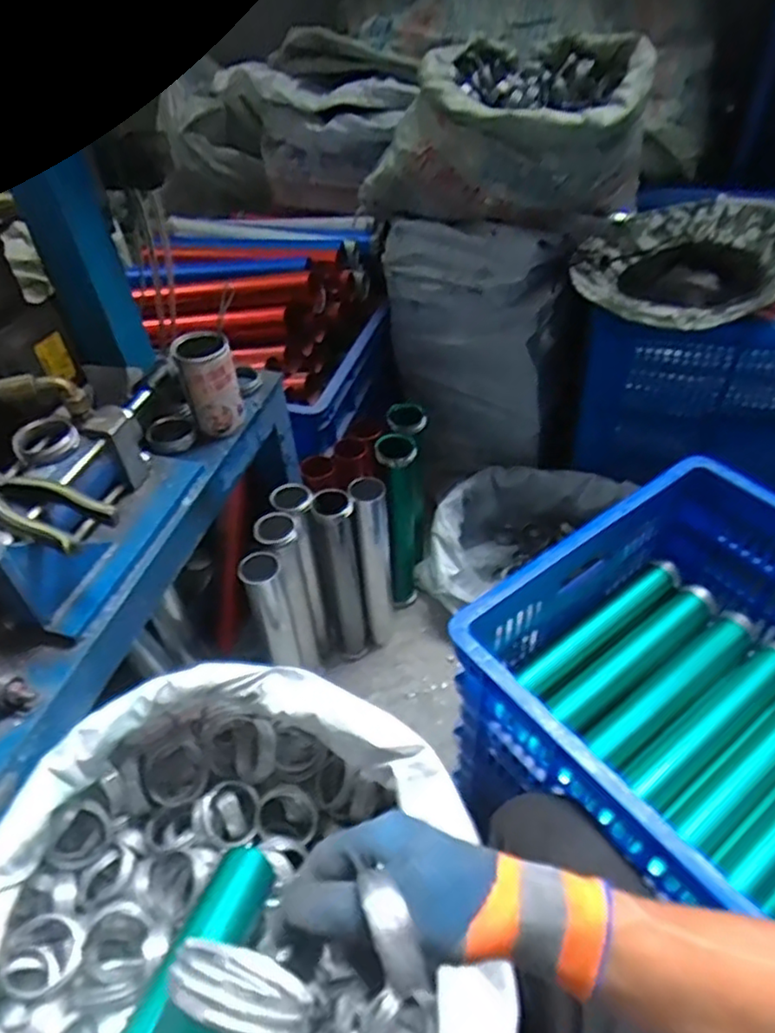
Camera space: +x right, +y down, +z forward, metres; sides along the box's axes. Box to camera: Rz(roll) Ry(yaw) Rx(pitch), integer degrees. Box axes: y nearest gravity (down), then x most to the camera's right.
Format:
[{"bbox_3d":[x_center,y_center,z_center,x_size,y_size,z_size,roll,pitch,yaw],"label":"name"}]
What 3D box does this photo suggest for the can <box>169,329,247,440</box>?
[{"bbox_3d":[-0.211,-0.155,0.789,0.063,0.115,0.059,-19,48,-16],"label":"can"}]

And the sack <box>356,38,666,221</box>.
[{"bbox_3d":[0.217,-0.649,1.109,0.393,0.205,0.356,23,50,23],"label":"sack"}]

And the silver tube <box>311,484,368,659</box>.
[{"bbox_3d":[-0.068,0.107,1.039,0.060,0.357,0.049,-7,45,-5],"label":"silver tube"}]

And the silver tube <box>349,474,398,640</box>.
[{"bbox_3d":[-0.019,0.081,1.047,0.059,0.343,0.048,-3,45,-1],"label":"silver tube"}]

